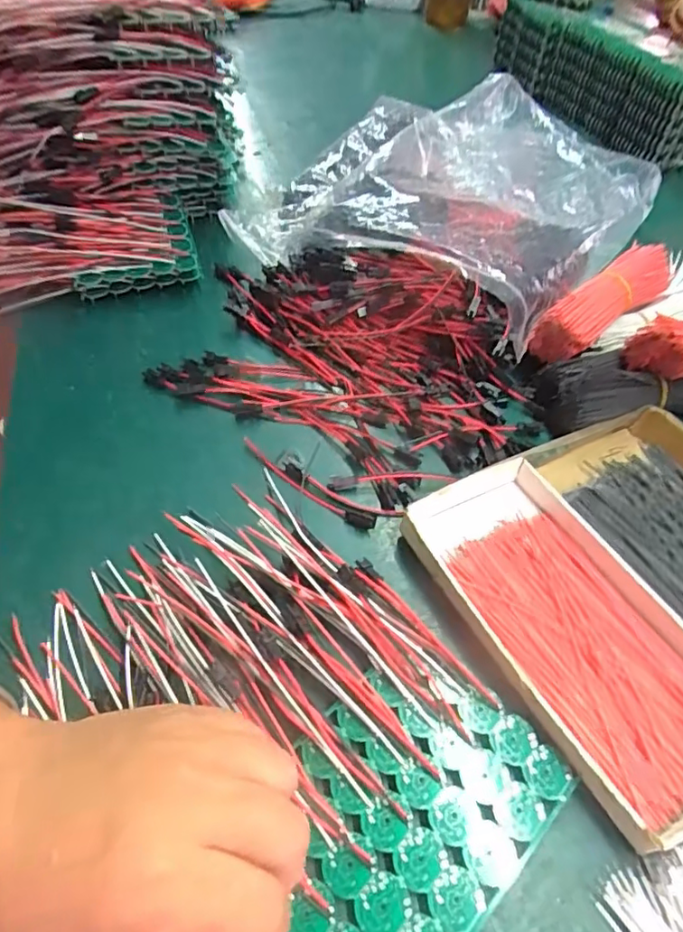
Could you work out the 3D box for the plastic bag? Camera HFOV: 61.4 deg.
[{"bbox_3d":[0.111,-0.256,0.532,0.275,0.072,0.337,30,55,21],"label":"plastic bag"}]

